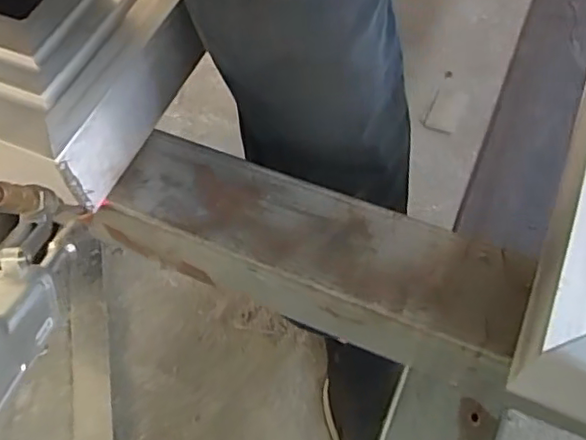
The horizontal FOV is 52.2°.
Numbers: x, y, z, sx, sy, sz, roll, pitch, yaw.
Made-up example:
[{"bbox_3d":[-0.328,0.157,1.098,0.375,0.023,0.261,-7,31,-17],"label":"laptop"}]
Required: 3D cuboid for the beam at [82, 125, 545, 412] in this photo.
[{"bbox_3d":[0.014,0.031,0.458,0.315,0.079,0.095,21,62,14],"label":"beam"}]

